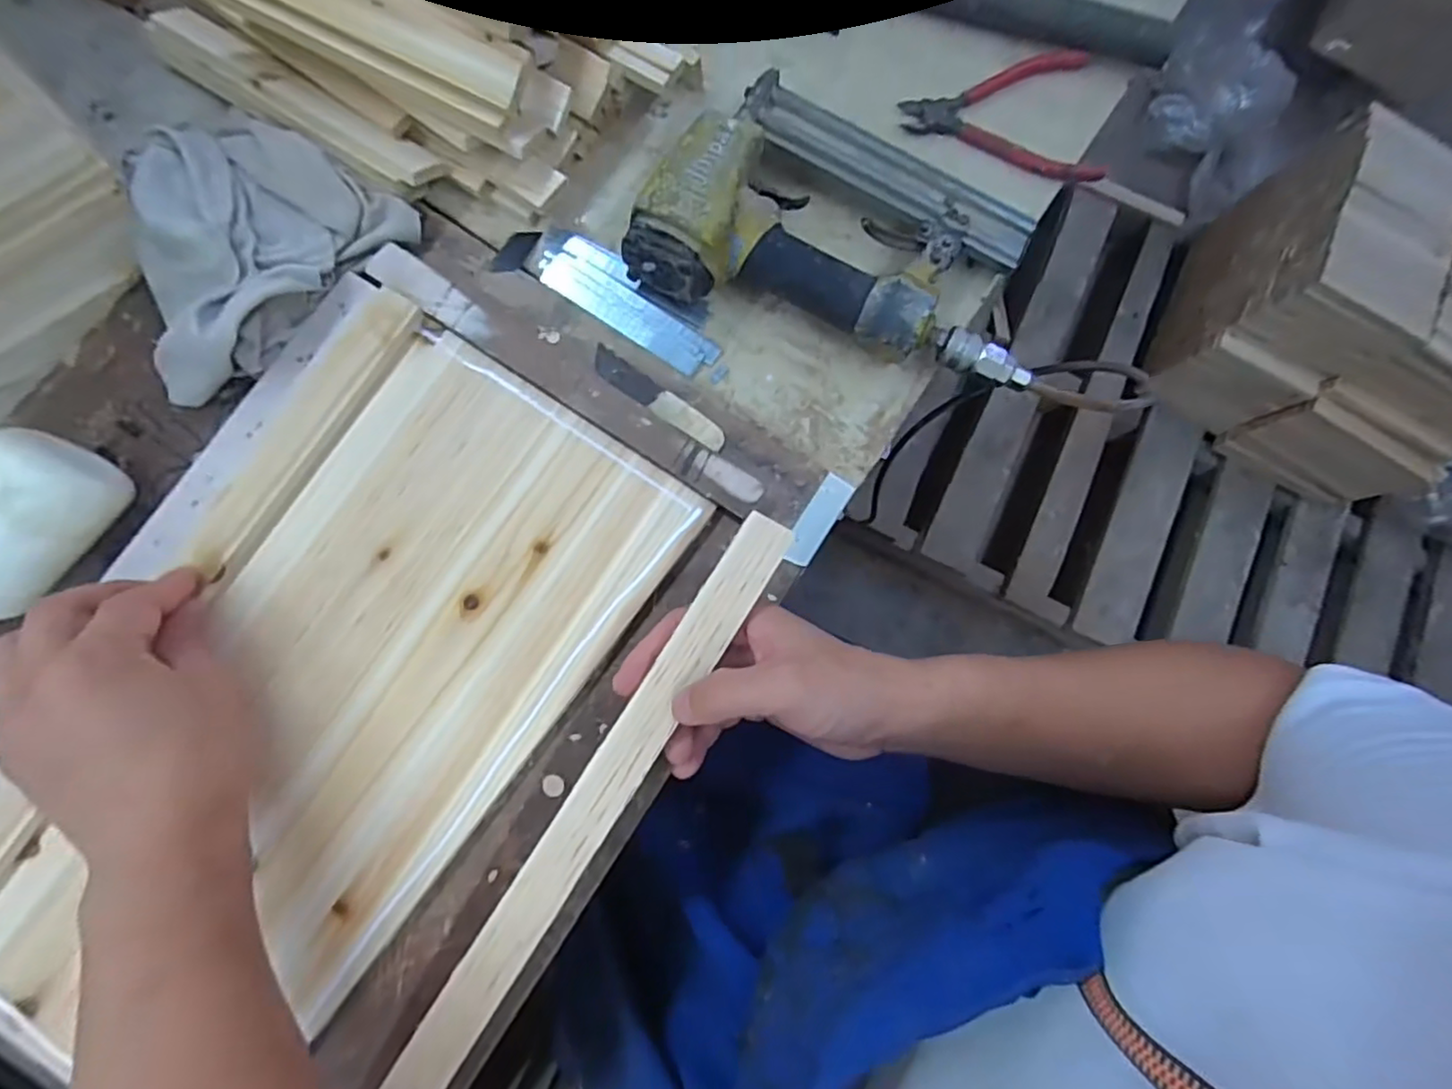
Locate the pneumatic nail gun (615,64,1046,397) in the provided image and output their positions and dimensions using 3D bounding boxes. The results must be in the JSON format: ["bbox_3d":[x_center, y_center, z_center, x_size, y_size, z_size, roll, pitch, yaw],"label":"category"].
[{"bbox_3d":[0.079,-0.208,0.420,0.257,0.054,0.155,16,79,-2],"label":"pneumatic nail gun"}]

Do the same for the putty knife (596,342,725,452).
[{"bbox_3d":[-0.044,-0.093,0.415,0.100,0.005,0.018,35,79,2],"label":"putty knife"}]

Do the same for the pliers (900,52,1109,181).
[{"bbox_3d":[0.208,-0.321,0.464,0.143,0.014,0.100,22,79,-1],"label":"pliers"}]

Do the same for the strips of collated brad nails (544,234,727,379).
[{"bbox_3d":[-0.061,-0.159,0.432,0.127,0.008,0.043,37,79,2],"label":"strips of collated brad nails"}]

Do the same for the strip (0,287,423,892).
[{"bbox_3d":[-0.311,0.039,0.360,0.034,0.012,0.444,29,78,3],"label":"strip"}]

